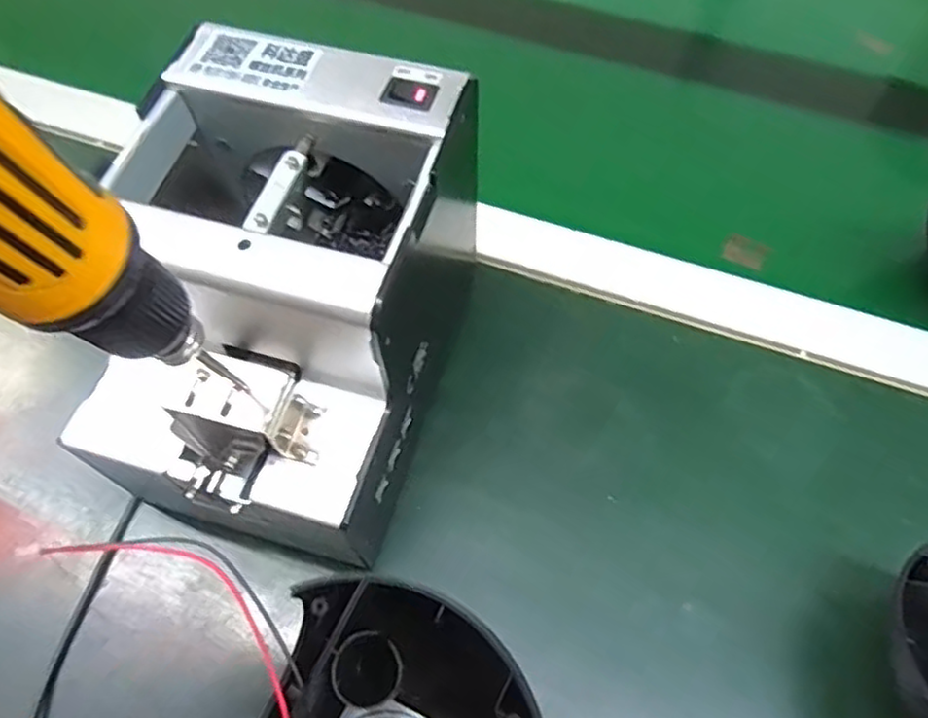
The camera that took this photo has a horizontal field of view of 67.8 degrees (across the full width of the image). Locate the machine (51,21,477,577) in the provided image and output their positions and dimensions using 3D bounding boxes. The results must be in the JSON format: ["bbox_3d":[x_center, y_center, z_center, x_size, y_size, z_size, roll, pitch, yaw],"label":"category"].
[{"bbox_3d":[-0.076,-0.021,0.313,0.132,0.153,0.176,10,60,4],"label":"machine"}]

